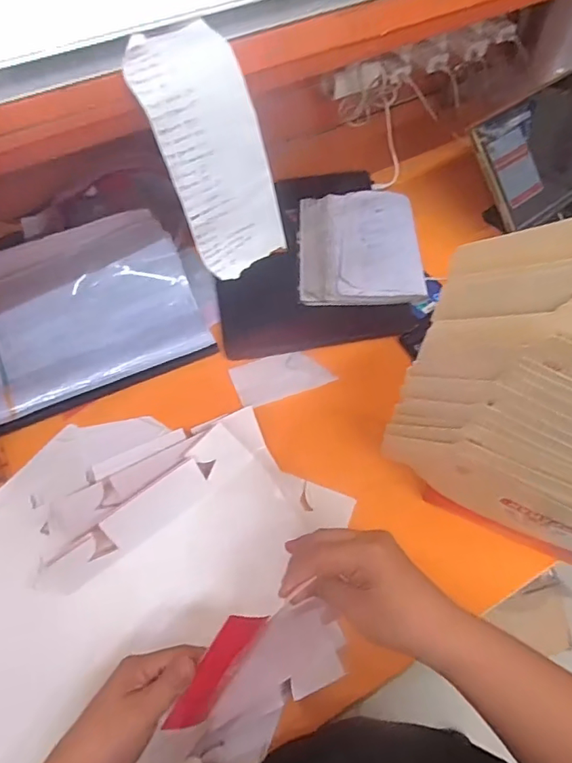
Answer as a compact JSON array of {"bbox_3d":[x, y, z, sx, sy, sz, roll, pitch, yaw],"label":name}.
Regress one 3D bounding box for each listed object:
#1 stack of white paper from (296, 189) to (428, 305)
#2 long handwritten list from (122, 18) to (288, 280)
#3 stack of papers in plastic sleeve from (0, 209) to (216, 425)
[{"bbox_3d":[0.108,-0.199,0.749,0.175,0.025,0.211,-1,57,2],"label":"stack of white paper"},{"bbox_3d":[-0.055,-0.161,0.379,0.078,0.165,0.032,-35,48,-19],"label":"long handwritten list"},{"bbox_3d":[-0.274,-0.099,0.673,0.290,0.073,0.235,-23,59,-12],"label":"stack of papers in plastic sleeve"}]

